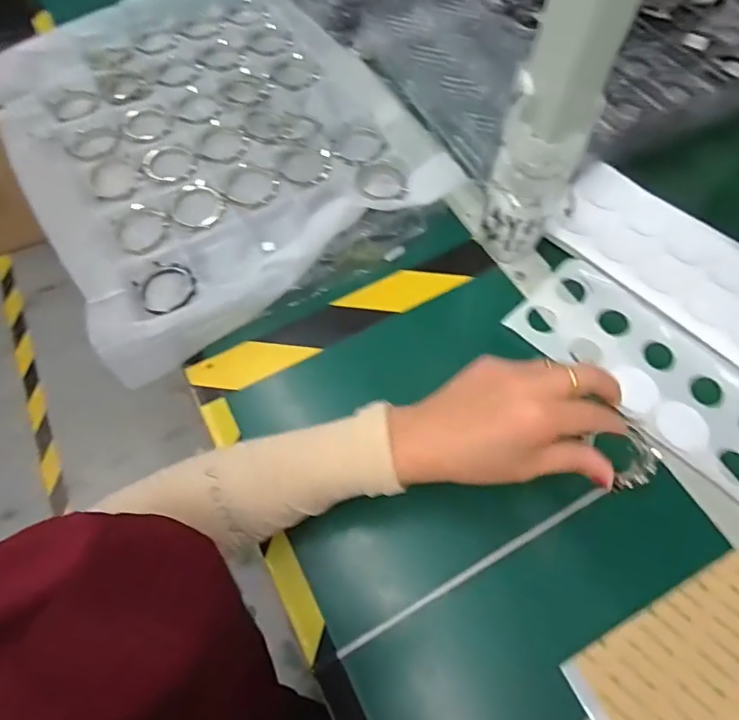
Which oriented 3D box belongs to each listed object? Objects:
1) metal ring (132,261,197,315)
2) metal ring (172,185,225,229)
[{"bbox_3d":[-0.174,-0.061,0.433,0.056,0.007,0.049,18,68,16],"label":"metal ring"},{"bbox_3d":[-0.160,-0.143,0.477,0.045,0.007,0.048,0,62,0],"label":"metal ring"}]

